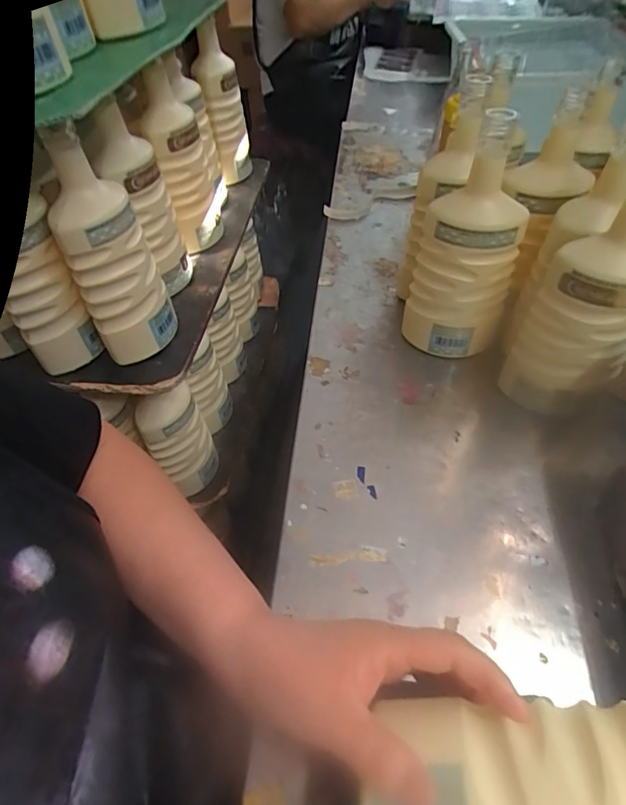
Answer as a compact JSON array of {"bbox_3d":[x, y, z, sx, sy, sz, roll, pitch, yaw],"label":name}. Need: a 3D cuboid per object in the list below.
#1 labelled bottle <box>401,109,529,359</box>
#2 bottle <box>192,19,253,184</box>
[{"bbox_3d":[0.164,-0.161,0.520,0.088,0.241,0.091,-32,54,-20],"label":"labelled bottle"},{"bbox_3d":[-0.135,-0.437,0.720,0.059,0.205,0.062,-8,48,-2],"label":"bottle"}]

